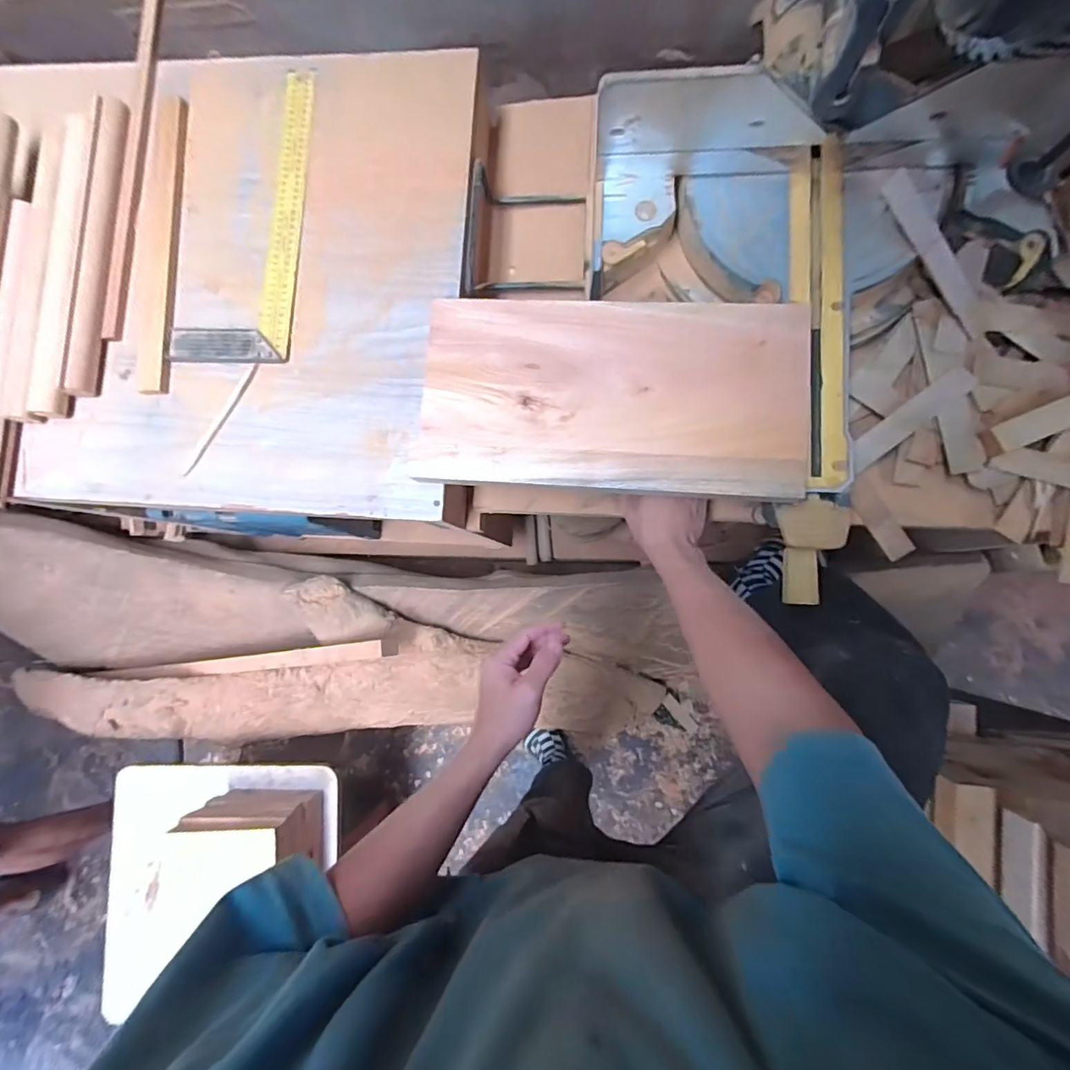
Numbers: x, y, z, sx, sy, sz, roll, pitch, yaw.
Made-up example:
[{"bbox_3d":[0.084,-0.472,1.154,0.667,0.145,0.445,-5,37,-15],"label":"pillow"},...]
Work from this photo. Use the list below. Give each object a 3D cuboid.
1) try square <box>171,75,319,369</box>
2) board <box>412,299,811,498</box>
[{"bbox_3d":[-0.380,-0.423,0.643,0.155,0.011,0.406,2,84,5],"label":"try square"},{"bbox_3d":[0.082,-0.156,0.538,0.411,0.025,0.211,5,85,5],"label":"board"}]

